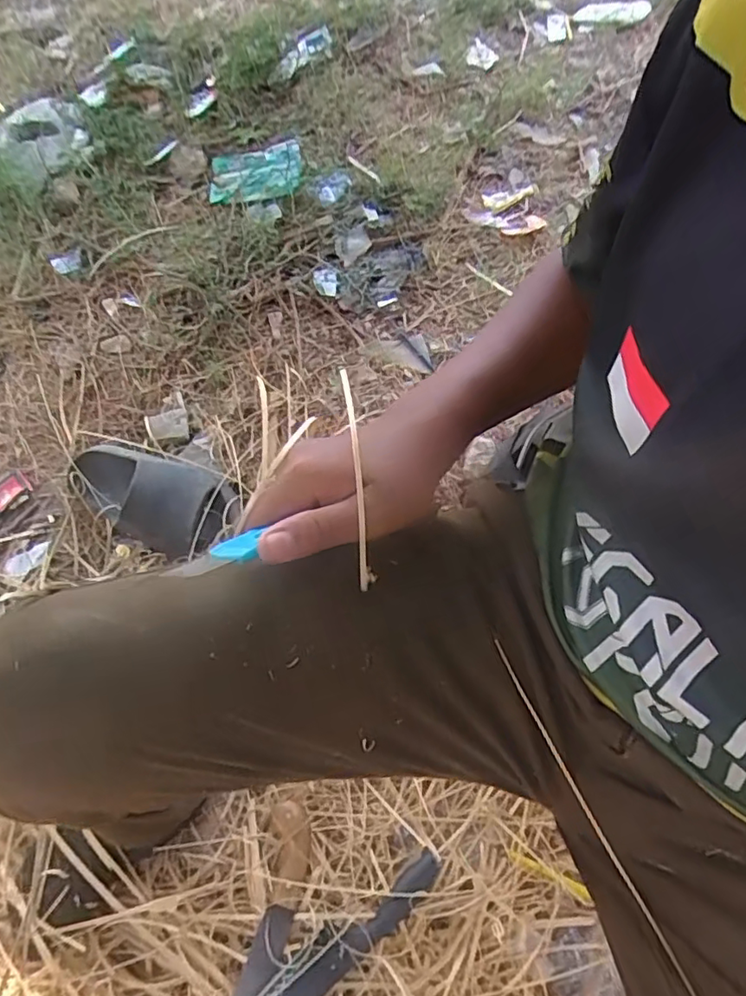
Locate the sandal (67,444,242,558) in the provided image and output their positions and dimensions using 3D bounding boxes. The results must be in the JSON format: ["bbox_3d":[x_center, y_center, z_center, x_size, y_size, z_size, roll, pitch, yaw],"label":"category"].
[{"bbox_3d":[-0.297,-0.009,0.771,0.252,0.074,0.128,18,67,11],"label":"sandal"}]

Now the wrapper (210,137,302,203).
[{"bbox_3d":[-0.207,-0.575,1.035,0.159,0.031,0.117,-9,61,-3],"label":"wrapper"}]

